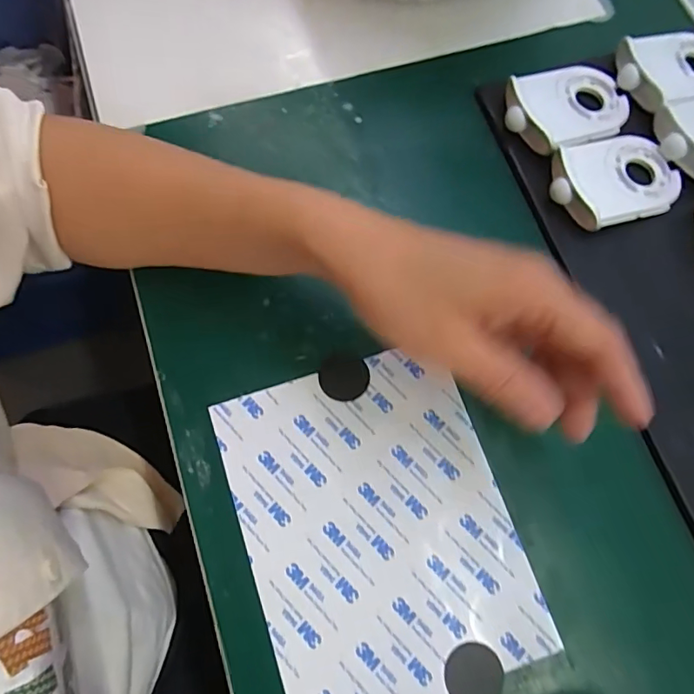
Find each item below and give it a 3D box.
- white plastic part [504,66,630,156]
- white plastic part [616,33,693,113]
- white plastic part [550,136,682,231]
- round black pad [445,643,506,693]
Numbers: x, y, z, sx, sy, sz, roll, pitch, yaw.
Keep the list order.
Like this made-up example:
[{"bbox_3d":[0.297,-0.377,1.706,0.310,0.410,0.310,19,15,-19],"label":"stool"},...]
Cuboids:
[{"bbox_3d":[0.148,-0.163,0.330,0.088,0.014,0.062,-22,76,-9],"label":"white plastic part"},{"bbox_3d":[0.229,-0.196,0.342,0.085,0.013,0.056,-18,75,-8],"label":"white plastic part"},{"bbox_3d":[0.174,-0.109,0.319,0.086,0.015,0.059,-19,75,-8],"label":"white plastic part"},{"bbox_3d":[0.063,0.162,0.242,0.028,0.004,0.028,1,73,-2],"label":"round black pad"}]

